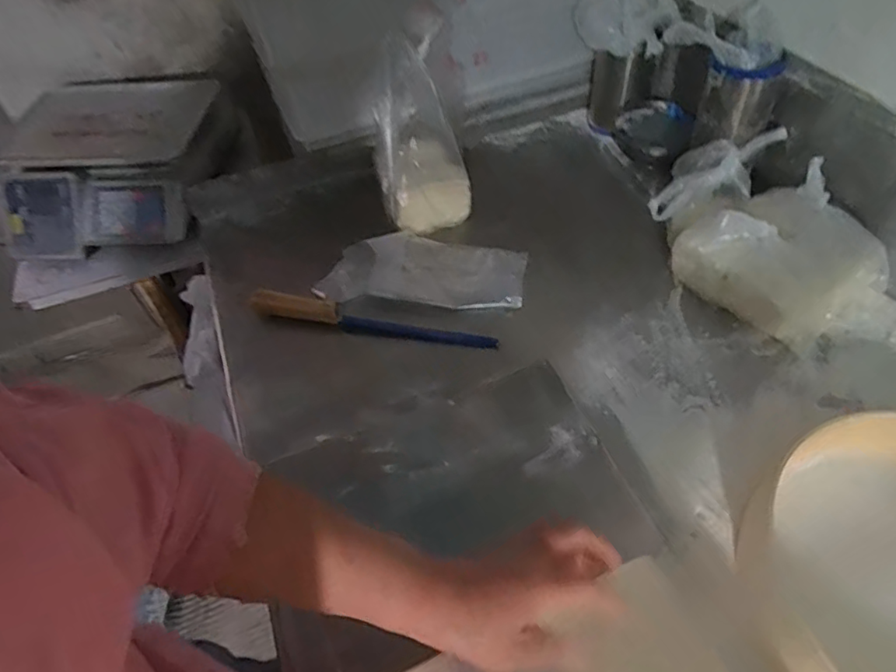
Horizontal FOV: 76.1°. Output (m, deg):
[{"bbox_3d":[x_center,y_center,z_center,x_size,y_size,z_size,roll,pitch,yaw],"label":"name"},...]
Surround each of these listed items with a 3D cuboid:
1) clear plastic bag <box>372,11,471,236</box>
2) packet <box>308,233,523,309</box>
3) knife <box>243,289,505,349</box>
[{"bbox_3d":[-0.039,-0.286,0.802,0.131,0.281,0.072,-10,19,-5],"label":"clear plastic bag"},{"bbox_3d":[-0.035,-0.090,0.756,0.274,0.030,0.126,0,51,3],"label":"packet"},{"bbox_3d":[-0.096,-0.019,0.717,0.316,0.017,0.029,10,52,11],"label":"knife"}]

